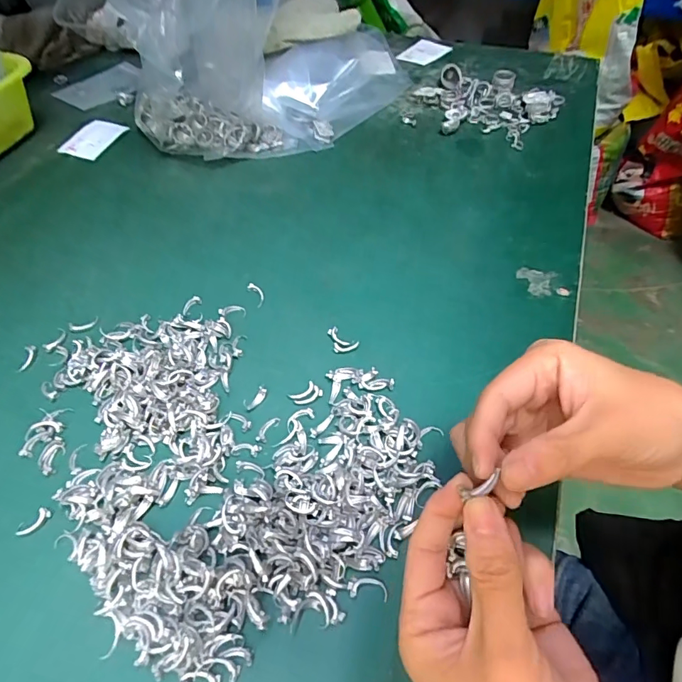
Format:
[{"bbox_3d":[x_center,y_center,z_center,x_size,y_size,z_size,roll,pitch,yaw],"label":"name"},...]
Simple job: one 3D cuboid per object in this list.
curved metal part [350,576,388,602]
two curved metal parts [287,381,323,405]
[{"bbox_3d":[0.016,0.140,0.261,0.021,0.005,0.011,5,53,4],"label":"curved metal part"},{"bbox_3d":[-0.025,0.038,0.335,0.021,0.004,0.013,-29,58,-19],"label":"two curved metal parts"}]

